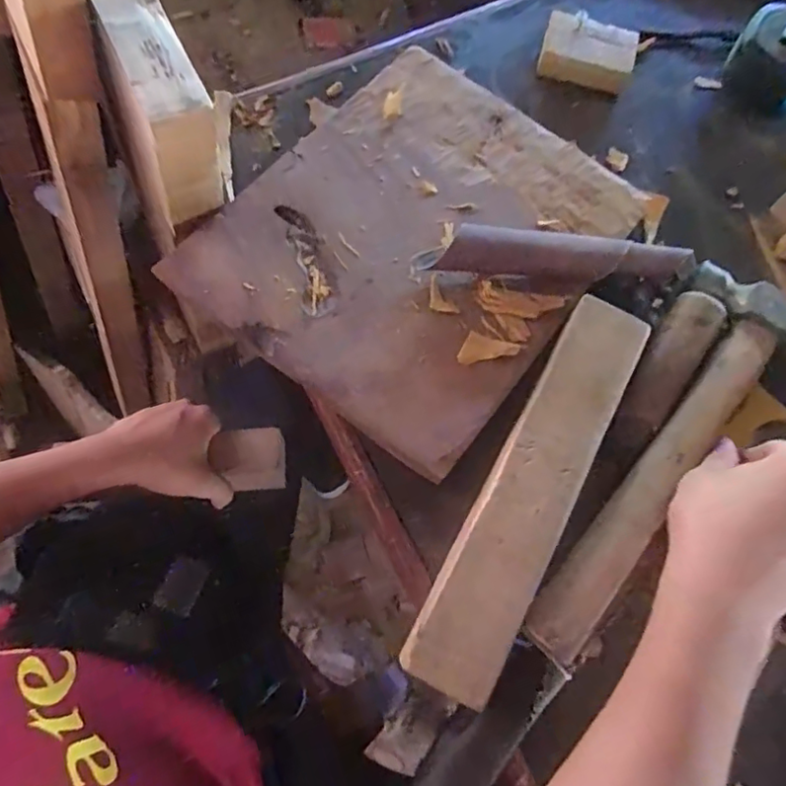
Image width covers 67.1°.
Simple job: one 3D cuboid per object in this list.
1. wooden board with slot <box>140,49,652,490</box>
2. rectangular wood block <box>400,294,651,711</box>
[{"bbox_3d":[0.015,-0.107,0.398,0.224,0.017,0.250,36,74,8],"label":"wooden board with slot"},{"bbox_3d":[0.082,0.052,0.335,0.050,0.029,0.237,29,73,6],"label":"rectangular wood block"}]

